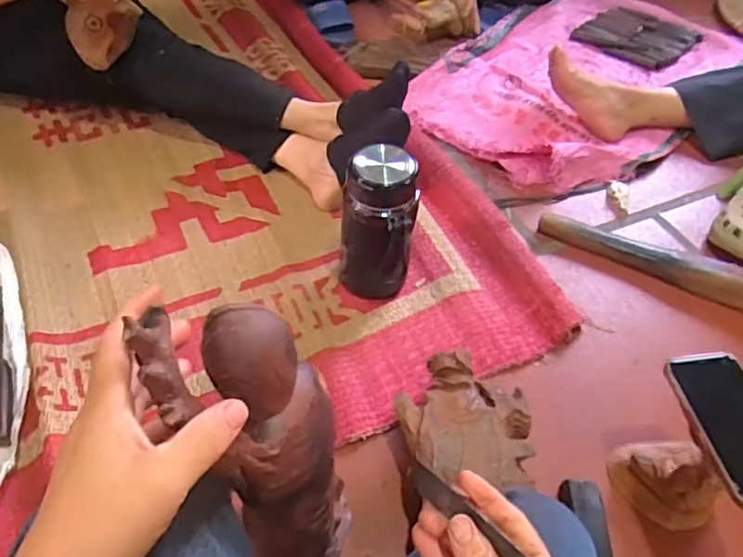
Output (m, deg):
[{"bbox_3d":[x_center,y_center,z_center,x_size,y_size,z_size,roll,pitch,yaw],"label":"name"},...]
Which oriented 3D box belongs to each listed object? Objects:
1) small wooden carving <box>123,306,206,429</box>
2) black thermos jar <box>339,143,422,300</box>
[{"bbox_3d":[-0.102,0.045,0.304,0.021,0.015,0.056,-19,86,-19],"label":"small wooden carving"},{"bbox_3d":[0.007,-0.065,0.816,0.096,0.214,0.077,4,50,-2],"label":"black thermos jar"}]

